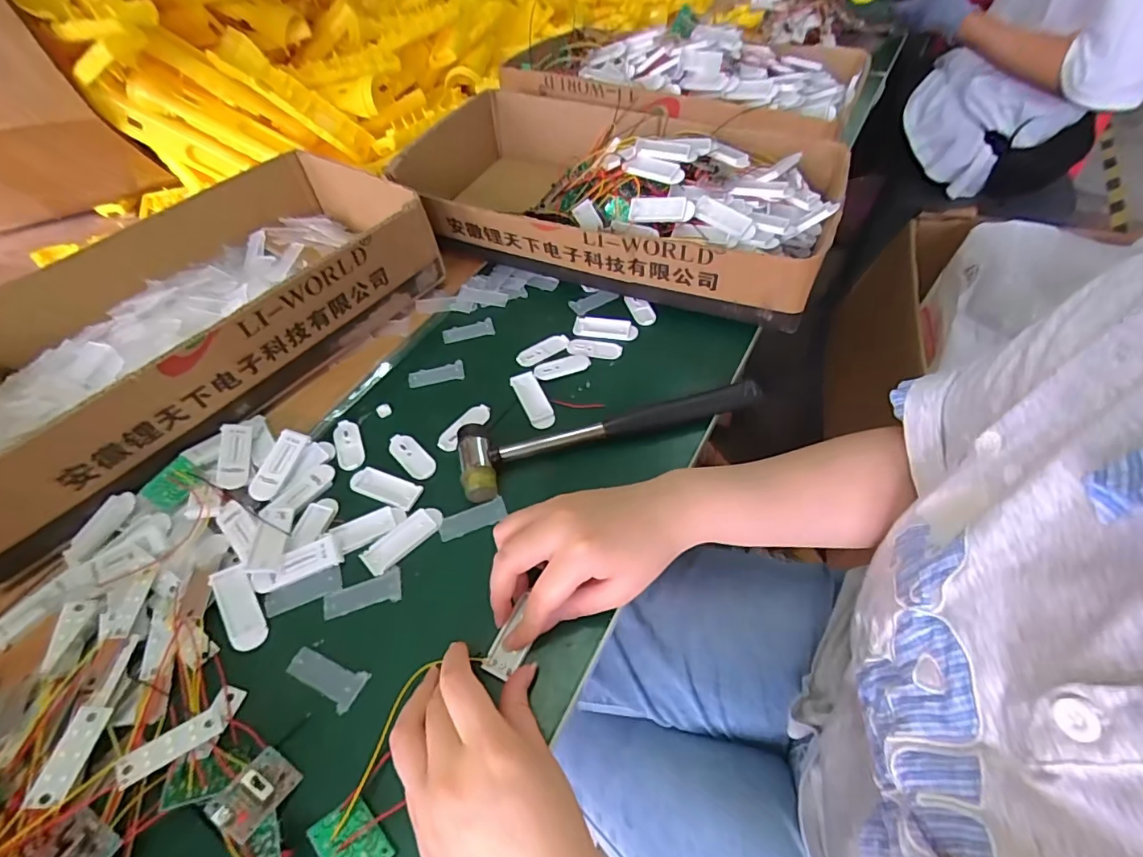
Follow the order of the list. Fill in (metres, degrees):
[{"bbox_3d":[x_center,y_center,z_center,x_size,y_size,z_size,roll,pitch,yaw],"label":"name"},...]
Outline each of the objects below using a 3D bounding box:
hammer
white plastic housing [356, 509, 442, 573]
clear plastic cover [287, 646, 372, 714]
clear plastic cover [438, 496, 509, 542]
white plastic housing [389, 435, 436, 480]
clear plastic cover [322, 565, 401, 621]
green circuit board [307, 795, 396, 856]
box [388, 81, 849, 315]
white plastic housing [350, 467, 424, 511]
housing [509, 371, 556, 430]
[{"bbox_3d":[0.031,-0.003,0.396,0.234,0.021,0.057,-16,53,-9],"label":"hammer"},{"bbox_3d":[-0.116,0.075,0.354,0.057,0.004,0.023,-37,59,-24],"label":"white plastic housing"},{"bbox_3d":[-0.145,0.146,0.303,0.049,0.004,0.022,19,55,17],"label":"clear plastic cover"},{"bbox_3d":[-0.070,0.063,0.361,0.047,0.004,0.019,-19,53,-12],"label":"clear plastic cover"},{"bbox_3d":[-0.125,0.022,0.400,0.020,0.004,0.049,-39,59,-24],"label":"white plastic housing"},{"bbox_3d":[-0.135,0.107,0.333,0.049,0.004,0.021,-16,53,-9],"label":"clear plastic cover"},{"bbox_3d":[-0.105,0.199,0.246,0.035,0.004,0.026,36,36,28],"label":"green circuit board"},{"bbox_3d":[0.050,-0.249,0.542,0.416,0.101,0.252,16,54,15],"label":"box"},{"bbox_3d":[-0.138,0.043,0.381,0.055,0.004,0.021,16,54,15],"label":"white plastic housing"},{"bbox_3d":[-0.032,-0.025,0.426,0.020,0.005,0.060,-21,53,-13],"label":"housing"}]

